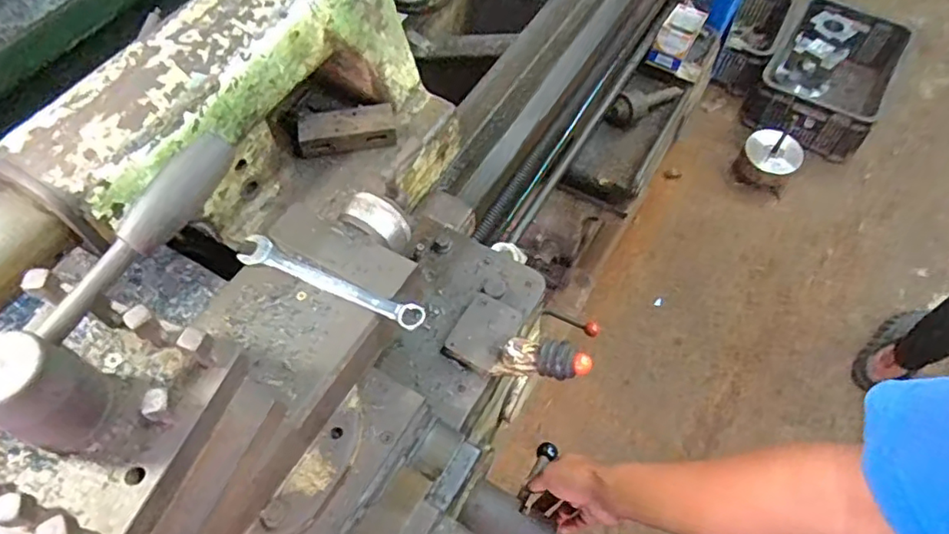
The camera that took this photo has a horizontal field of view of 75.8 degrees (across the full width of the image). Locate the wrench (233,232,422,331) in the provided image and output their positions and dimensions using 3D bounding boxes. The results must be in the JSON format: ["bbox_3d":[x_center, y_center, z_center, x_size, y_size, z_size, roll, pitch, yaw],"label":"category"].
[{"bbox_3d":[-0.124,0.012,0.533,0.179,0.008,0.026,21,61,12],"label":"wrench"}]

